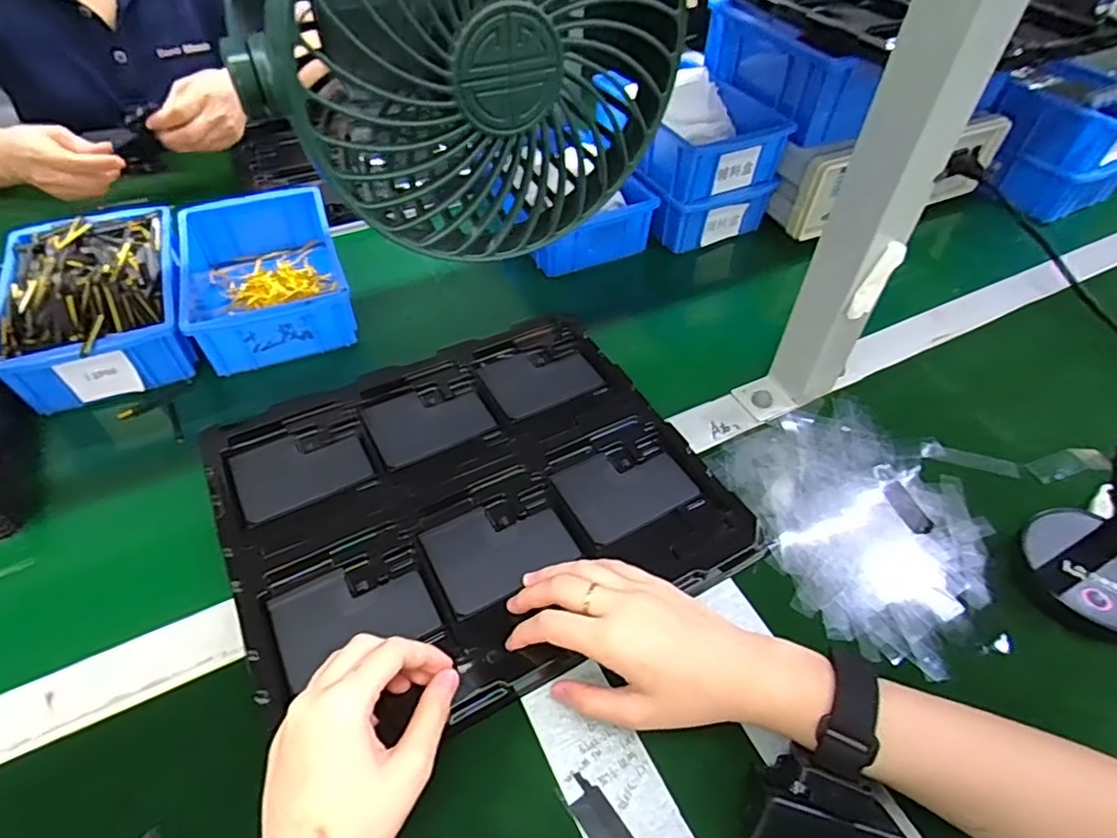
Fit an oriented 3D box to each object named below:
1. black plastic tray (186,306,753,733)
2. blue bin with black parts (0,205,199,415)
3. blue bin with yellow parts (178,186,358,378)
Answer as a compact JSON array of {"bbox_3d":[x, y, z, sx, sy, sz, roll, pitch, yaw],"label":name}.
[{"bbox_3d":[-0.063,0.050,0.448,0.322,0.020,0.279,-21,55,-19],"label":"black plastic tray"},{"bbox_3d":[-0.406,-0.110,0.541,0.139,0.059,0.201,-19,55,-17],"label":"blue bin with black parts"},{"bbox_3d":[-0.278,-0.130,0.579,0.128,0.063,0.172,-18,53,-17],"label":"blue bin with yellow parts"}]

